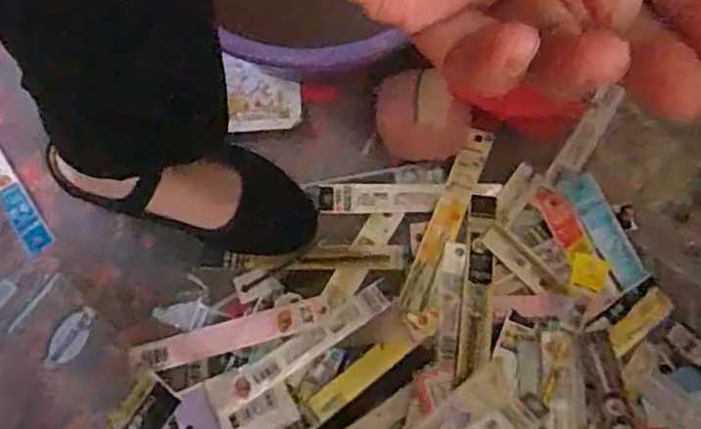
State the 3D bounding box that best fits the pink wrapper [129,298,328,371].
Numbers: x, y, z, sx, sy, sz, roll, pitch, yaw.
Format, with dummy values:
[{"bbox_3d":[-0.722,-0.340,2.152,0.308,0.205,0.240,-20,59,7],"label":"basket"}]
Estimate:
[{"bbox_3d":[-0.102,0.100,0.552,0.165,0.011,0.023,-15,74,-2],"label":"pink wrapper"}]

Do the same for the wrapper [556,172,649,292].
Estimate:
[{"bbox_3d":[0.215,0.011,0.561,0.027,0.009,0.106,-31,78,16],"label":"wrapper"}]

